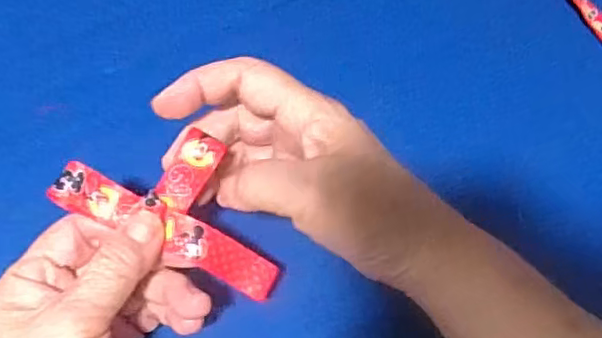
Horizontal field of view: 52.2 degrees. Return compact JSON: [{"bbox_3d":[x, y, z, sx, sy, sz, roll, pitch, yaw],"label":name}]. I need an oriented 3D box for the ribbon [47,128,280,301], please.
[{"bbox_3d":[-0.065,0.021,0.315,0.108,0.051,0.061,11,61,8],"label":"ribbon"}]

